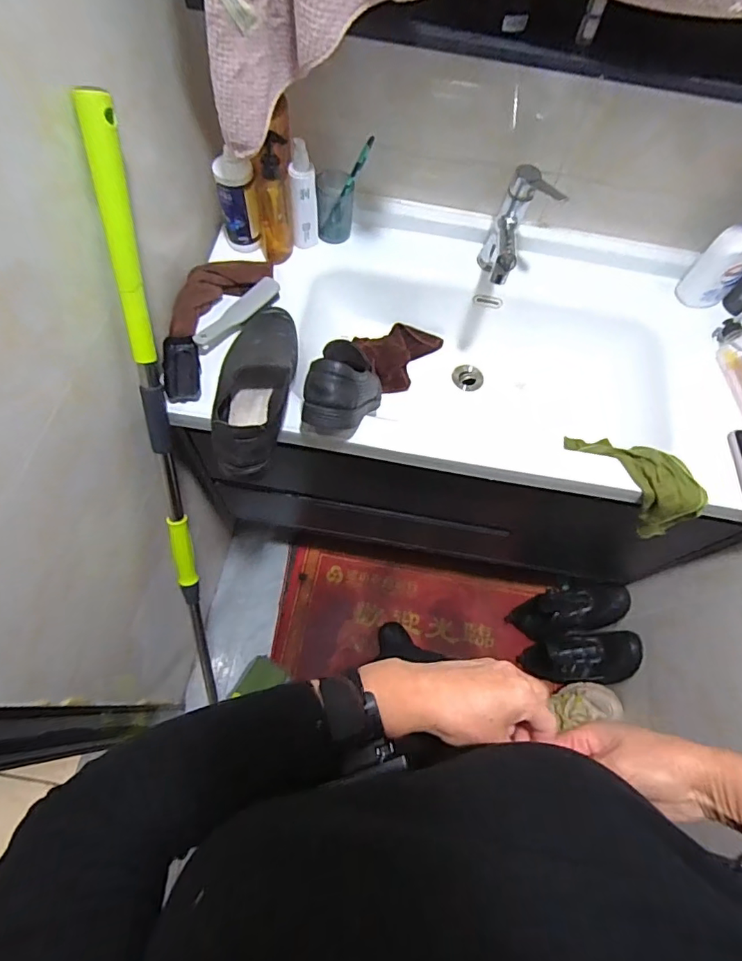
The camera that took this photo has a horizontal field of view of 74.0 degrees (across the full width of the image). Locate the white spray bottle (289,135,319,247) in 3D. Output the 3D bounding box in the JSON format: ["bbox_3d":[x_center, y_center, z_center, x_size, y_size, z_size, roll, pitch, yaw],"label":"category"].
[{"bbox_3d":[-0.111,-0.465,0.814,0.042,0.163,0.035,-3,65,-4],"label":"white spray bottle"}]

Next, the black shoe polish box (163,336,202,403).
[{"bbox_3d":[-0.287,-0.170,0.748,0.050,0.031,0.112,-9,66,-7],"label":"black shoe polish box"}]

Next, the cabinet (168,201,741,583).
[{"bbox_3d":[0.199,-0.134,1.056,1.020,0.567,0.549,5,65,0],"label":"cabinet"}]

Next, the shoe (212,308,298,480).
[{"bbox_3d":[-0.167,-0.150,0.706,0.105,0.083,0.275,2,65,-2],"label":"shoe"}]

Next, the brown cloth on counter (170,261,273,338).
[{"bbox_3d":[-0.257,-0.319,0.803,0.074,0.033,0.207,36,68,13],"label":"brown cloth on counter"}]

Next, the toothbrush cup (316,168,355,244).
[{"bbox_3d":[-0.062,-0.481,0.866,0.060,0.104,0.059,1,65,-2],"label":"toothbrush cup"}]

